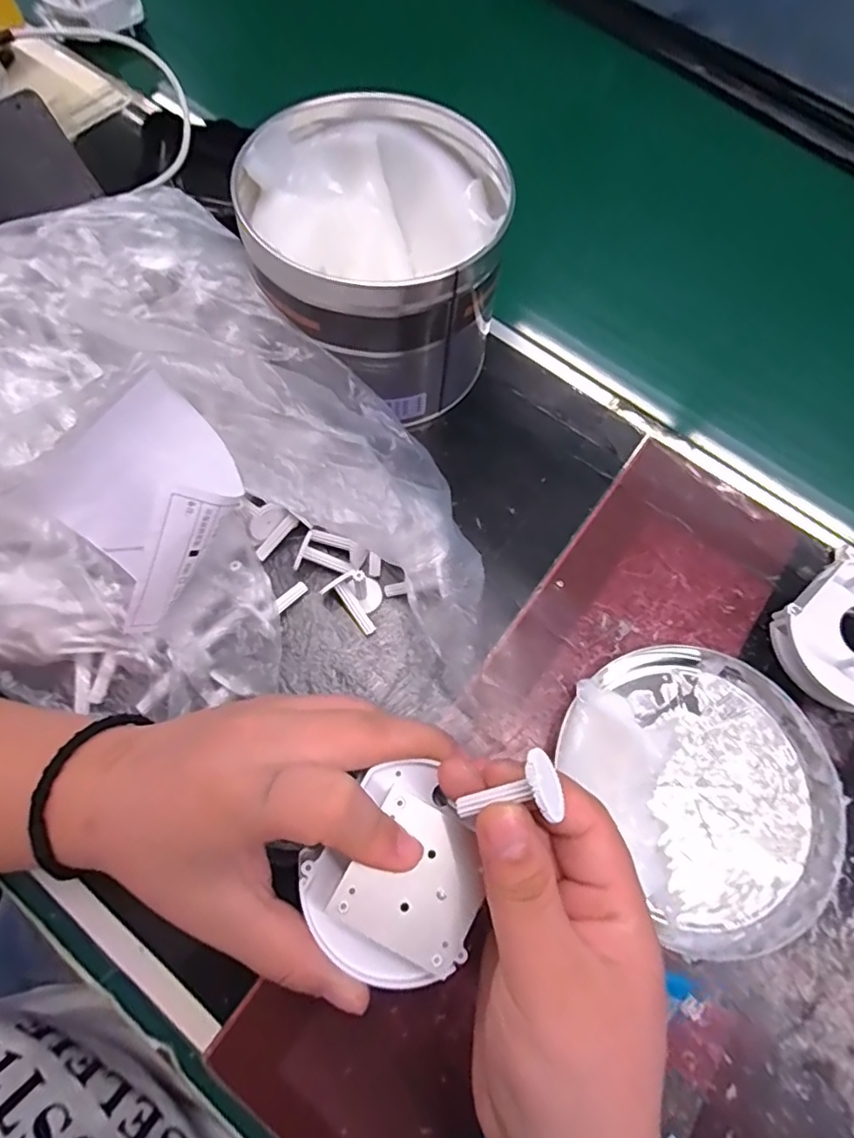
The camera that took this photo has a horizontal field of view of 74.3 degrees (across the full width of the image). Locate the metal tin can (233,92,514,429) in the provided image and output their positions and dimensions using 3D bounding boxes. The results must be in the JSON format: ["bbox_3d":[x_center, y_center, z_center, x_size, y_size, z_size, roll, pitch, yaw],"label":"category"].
[{"bbox_3d":[-0.022,-0.159,0.305,0.120,0.103,0.126,1,68,-4],"label":"metal tin can"}]

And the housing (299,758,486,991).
[{"bbox_3d":[-0.009,0.104,0.185,0.057,0.025,0.063,-34,75,-11],"label":"housing"}]

